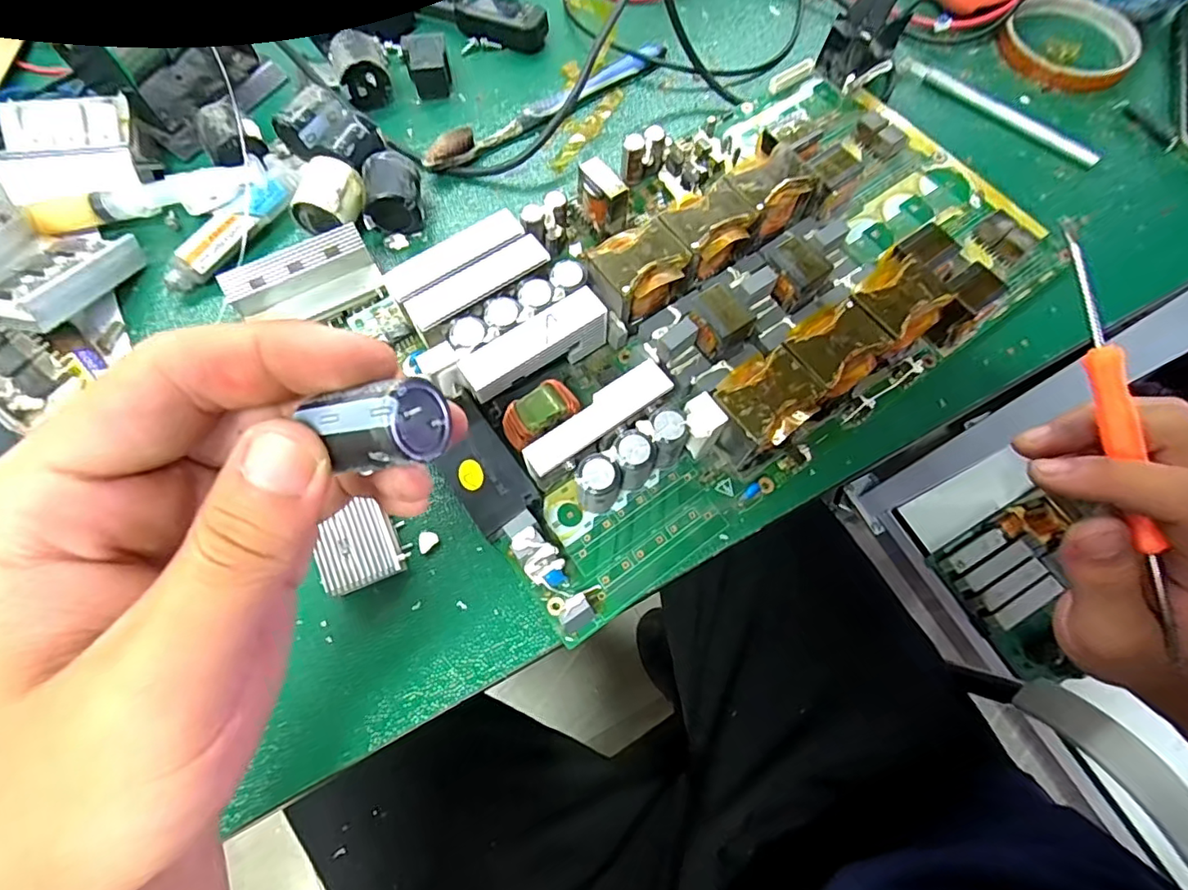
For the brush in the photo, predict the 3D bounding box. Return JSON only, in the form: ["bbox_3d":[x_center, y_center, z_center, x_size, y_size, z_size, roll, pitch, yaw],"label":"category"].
[{"bbox_3d":[-0.026,-0.210,0.343,0.173,0.019,0.015,-36,73,-14],"label":"brush"}]

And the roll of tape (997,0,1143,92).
[{"bbox_3d":[0.311,-0.265,0.366,0.086,0.010,0.080,0,68,-1],"label":"roll of tape"}]

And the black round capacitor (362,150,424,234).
[{"bbox_3d":[-0.109,-0.136,0.310,0.030,0.030,0.035,-7,69,-4],"label":"black round capacitor"}]

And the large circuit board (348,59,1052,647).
[{"bbox_3d":[0.067,-0.088,0.283,0.329,0.041,0.189,-34,73,-13],"label":"large circuit board"}]

